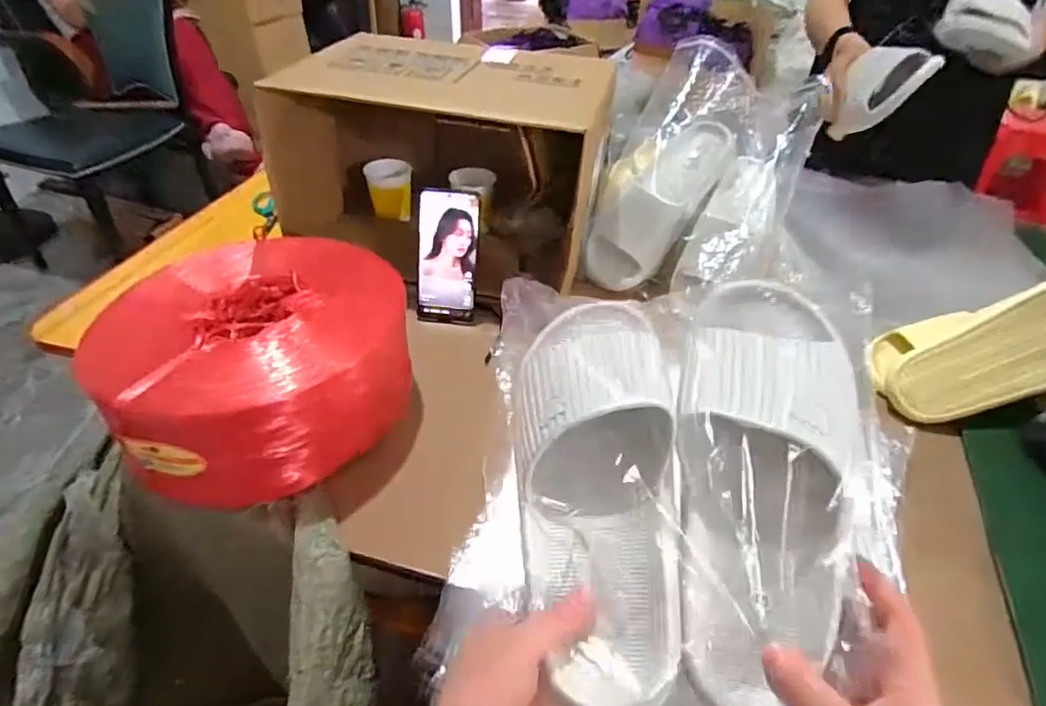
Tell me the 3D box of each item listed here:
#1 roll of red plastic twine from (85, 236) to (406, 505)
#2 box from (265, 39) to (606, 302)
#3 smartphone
[{"bbox_3d":[-0.256,0.012,0.553,0.229,0.139,0.218,10,41,11],"label":"roll of red plastic twine"},{"bbox_3d":[-0.104,-0.263,0.851,0.435,0.293,0.272,8,40,8],"label":"box"},{"bbox_3d":[-0.092,-0.117,0.730,0.073,0.159,0.015,6,18,3],"label":"smartphone"}]

